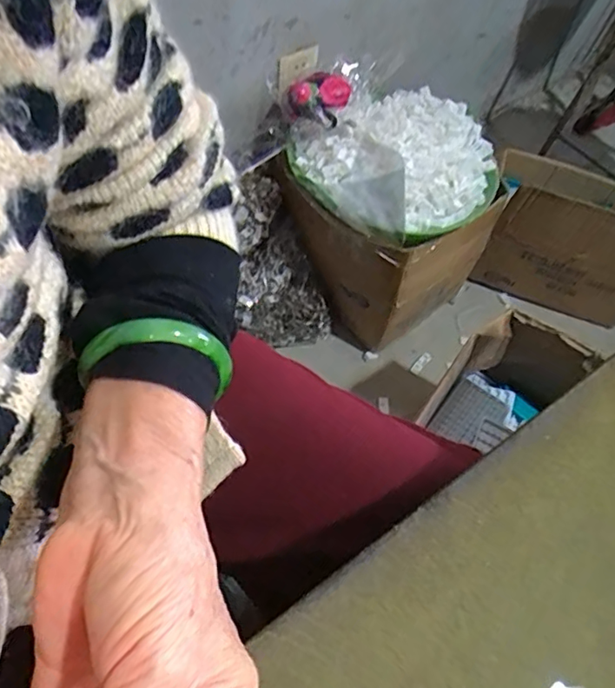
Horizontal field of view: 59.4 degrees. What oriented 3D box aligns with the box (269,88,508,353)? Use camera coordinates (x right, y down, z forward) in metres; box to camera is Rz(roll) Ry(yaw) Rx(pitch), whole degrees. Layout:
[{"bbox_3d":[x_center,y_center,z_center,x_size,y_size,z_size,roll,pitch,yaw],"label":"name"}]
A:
[{"bbox_3d":[0.159,-0.256,1.094,0.356,0.368,0.344,-30,67,-23],"label":"box"}]

